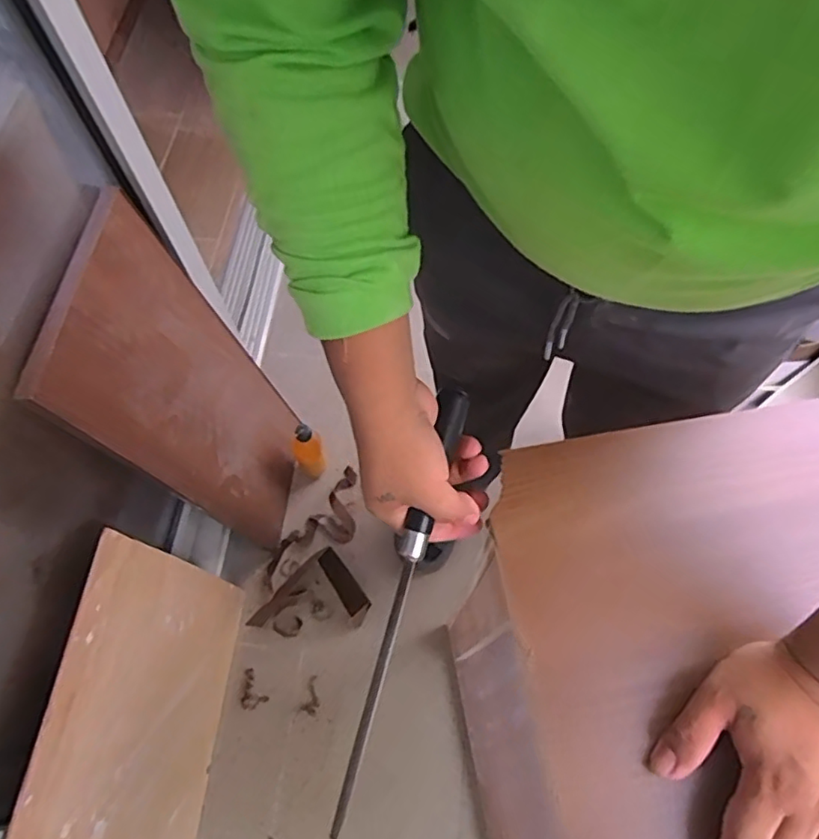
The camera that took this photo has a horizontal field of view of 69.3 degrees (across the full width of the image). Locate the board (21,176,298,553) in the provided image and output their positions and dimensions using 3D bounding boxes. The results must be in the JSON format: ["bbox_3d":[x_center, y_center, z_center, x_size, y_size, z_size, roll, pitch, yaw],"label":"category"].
[{"bbox_3d":[-0.282,-0.004,0.862,0.031,0.605,0.247,4,65,13],"label":"board"}]

